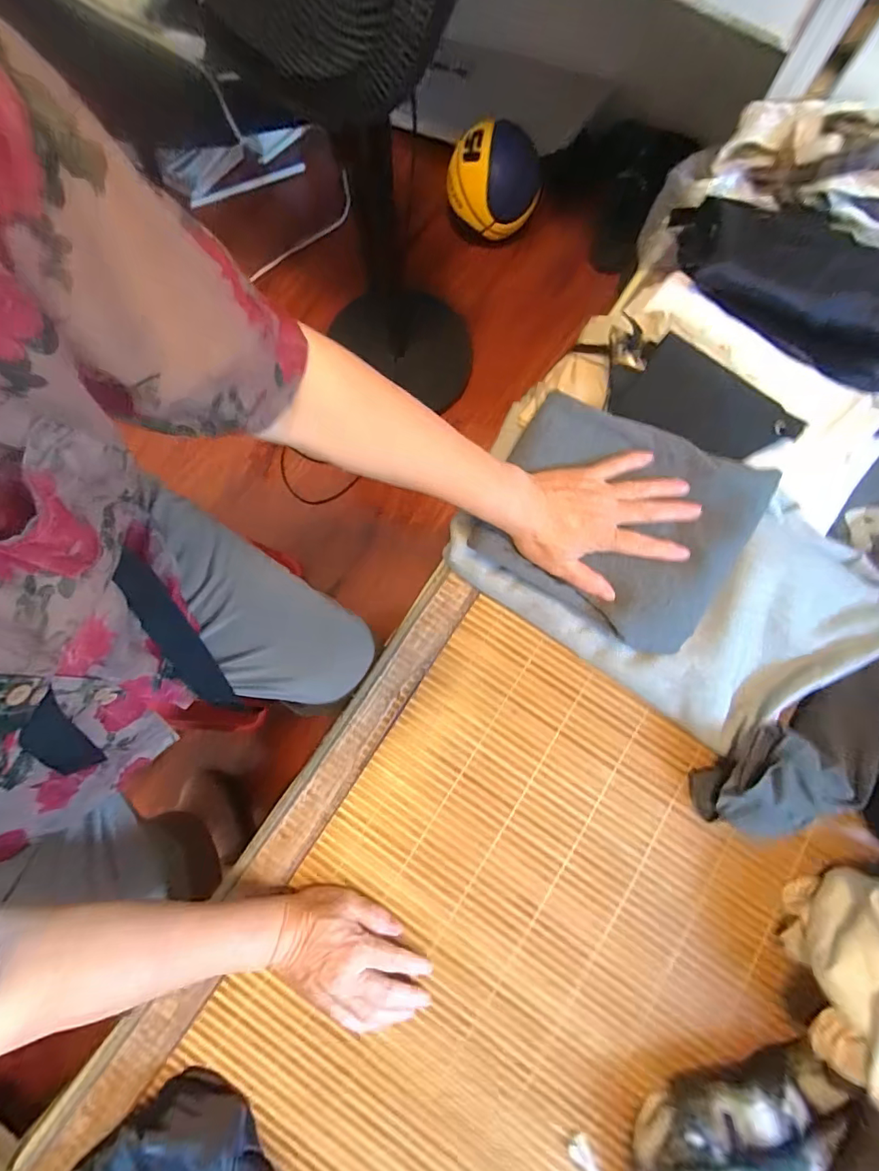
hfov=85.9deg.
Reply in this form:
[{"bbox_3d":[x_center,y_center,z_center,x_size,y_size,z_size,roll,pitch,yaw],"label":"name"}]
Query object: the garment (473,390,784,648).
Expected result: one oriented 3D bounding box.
[{"bbox_3d":[0.162,-0.060,0.436,0.221,0.021,0.178,29,96,7],"label":"garment"}]

